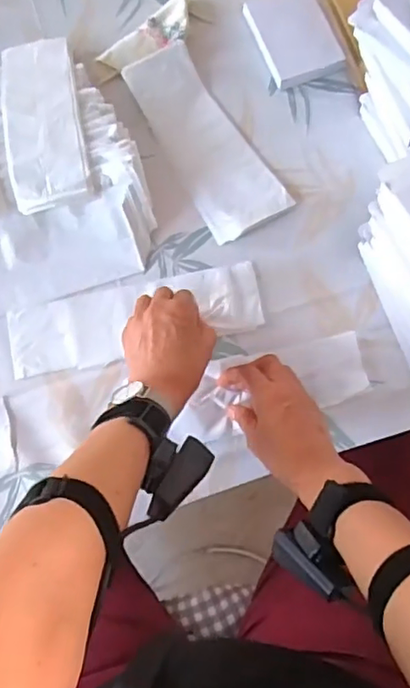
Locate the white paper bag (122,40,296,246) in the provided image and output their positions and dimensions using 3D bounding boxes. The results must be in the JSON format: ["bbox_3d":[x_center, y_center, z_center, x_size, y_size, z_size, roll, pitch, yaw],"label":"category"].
[{"bbox_3d":[-0.003,-0.239,0.670,0.095,0.024,0.246,-31,77,-6],"label":"white paper bag"}]

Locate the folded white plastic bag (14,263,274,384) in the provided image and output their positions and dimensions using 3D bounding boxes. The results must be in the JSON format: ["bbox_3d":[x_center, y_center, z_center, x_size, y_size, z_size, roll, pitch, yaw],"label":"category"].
[{"bbox_3d":[-0.077,-0.029,0.628,0.276,0.012,0.079,-12,76,-1],"label":"folded white plastic bag"}]

